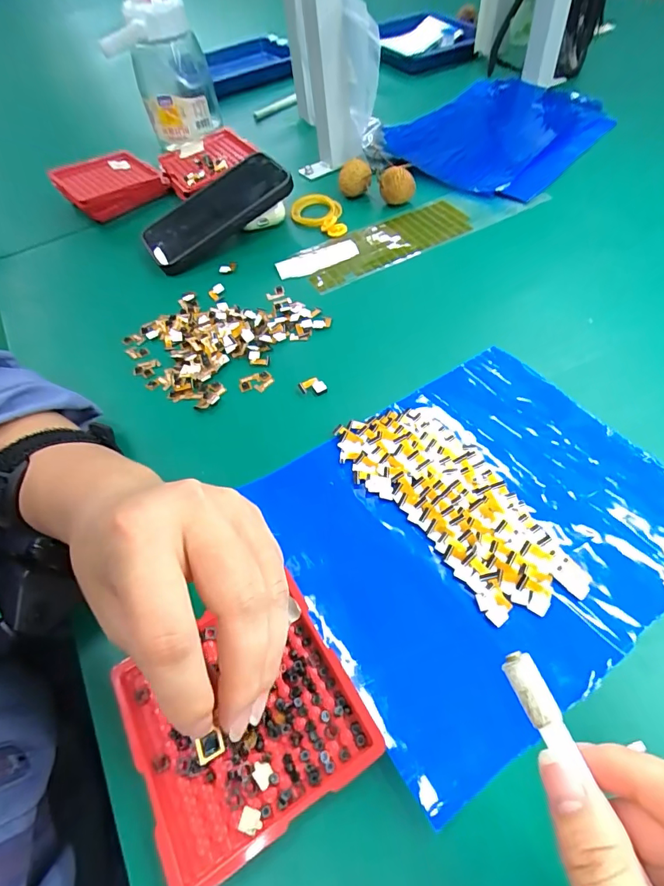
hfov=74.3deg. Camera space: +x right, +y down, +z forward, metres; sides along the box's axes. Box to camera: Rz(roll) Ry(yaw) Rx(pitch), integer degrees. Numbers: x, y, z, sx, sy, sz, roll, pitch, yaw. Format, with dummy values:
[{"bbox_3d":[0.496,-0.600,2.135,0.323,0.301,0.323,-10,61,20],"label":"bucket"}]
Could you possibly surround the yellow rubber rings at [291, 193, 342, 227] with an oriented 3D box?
[{"bbox_3d":[-0.016,-0.255,0.480,0.053,0.015,0.047,23,59,21],"label":"yellow rubber rings"}]

